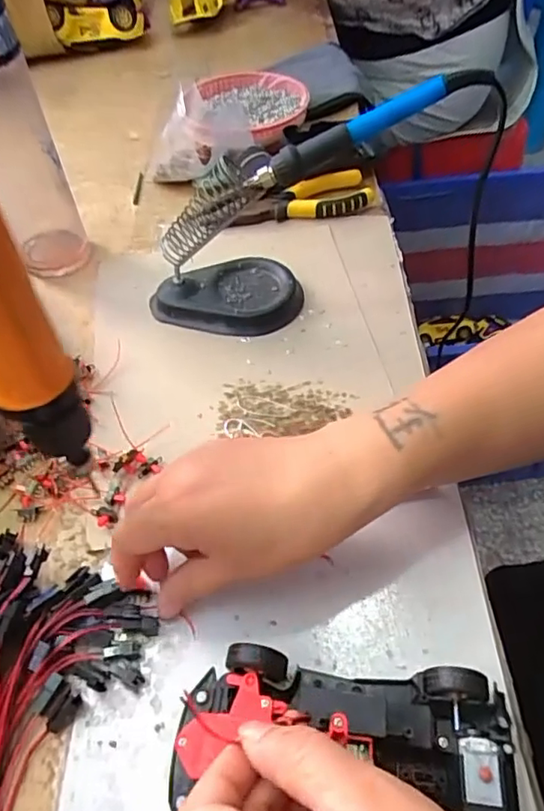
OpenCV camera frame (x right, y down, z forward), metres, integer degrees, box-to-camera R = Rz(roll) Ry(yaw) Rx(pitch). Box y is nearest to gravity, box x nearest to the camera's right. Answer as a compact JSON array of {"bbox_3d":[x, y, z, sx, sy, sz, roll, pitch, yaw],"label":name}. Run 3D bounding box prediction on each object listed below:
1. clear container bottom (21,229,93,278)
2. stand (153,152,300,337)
[{"bbox_3d":[-0.191,-0.136,0.507,0.056,0.015,0.052,-18,52,-11],"label":"clear container bottom"},{"bbox_3d":[-0.038,-0.110,0.427,0.119,0.088,0.076,-4,51,0],"label":"stand"}]

